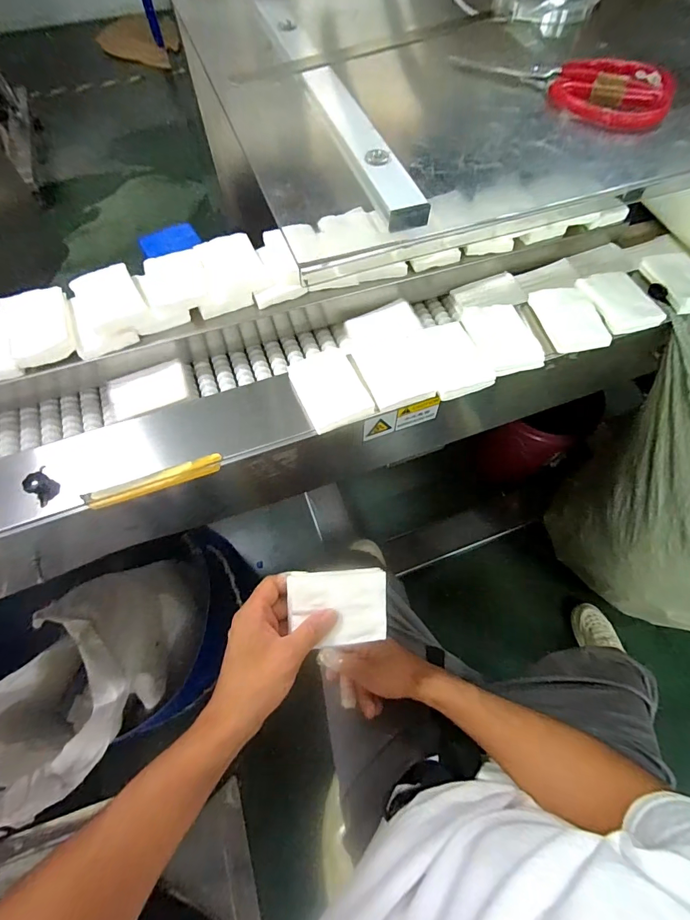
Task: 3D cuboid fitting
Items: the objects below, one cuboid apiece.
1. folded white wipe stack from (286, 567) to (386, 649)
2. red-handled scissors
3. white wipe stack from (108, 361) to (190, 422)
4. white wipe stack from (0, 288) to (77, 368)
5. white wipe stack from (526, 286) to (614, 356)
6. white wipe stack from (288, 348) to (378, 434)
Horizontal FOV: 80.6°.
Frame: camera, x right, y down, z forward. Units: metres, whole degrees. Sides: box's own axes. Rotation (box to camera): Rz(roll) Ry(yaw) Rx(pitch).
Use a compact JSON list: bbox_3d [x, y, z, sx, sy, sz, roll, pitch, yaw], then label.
[{"bbox_3d":[-0.007,0.154,0.428,0.099,0.016,0.072,-1,80,-8],"label":"folded white wipe stack"},{"bbox_3d":[0.199,-0.346,0.365,0.186,0.017,0.095,36,69,16],"label":"red-handled scissors"},{"bbox_3d":[-0.267,-0.093,0.562,0.099,0.033,0.058,-18,65,-9],"label":"white wipe stack"},{"bbox_3d":[-0.387,-0.173,0.519,0.072,0.035,0.101,-23,66,-11],"label":"white wipe stack"},{"bbox_3d":[0.298,-0.189,0.541,0.070,0.018,0.104,-13,64,-7],"label":"white wipe stack"},{"bbox_3d":[-0.019,-0.090,0.493,0.077,0.016,0.114,-20,65,-10],"label":"white wipe stack"}]

